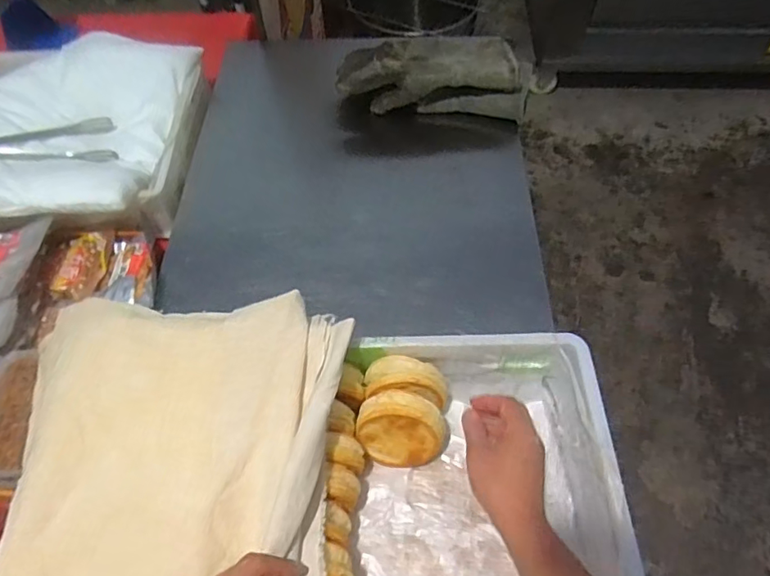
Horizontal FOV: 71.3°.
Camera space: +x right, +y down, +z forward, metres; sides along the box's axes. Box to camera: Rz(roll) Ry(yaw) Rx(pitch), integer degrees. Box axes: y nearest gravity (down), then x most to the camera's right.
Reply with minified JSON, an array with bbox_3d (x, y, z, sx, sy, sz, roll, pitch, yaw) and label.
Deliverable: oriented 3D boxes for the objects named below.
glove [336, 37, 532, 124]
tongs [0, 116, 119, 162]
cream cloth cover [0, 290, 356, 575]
[{"bbox_3d":[0.082,-0.402,0.976,0.352,0.098,0.174,6,58,5],"label":"glove"},{"bbox_3d":[-0.588,-0.249,0.930,0.234,0.026,0.110,-17,58,-30],"label":"tongs"},{"bbox_3d":[-0.213,0.222,0.517,0.338,0.040,0.460,-3,59,1],"label":"cream cloth cover"}]

